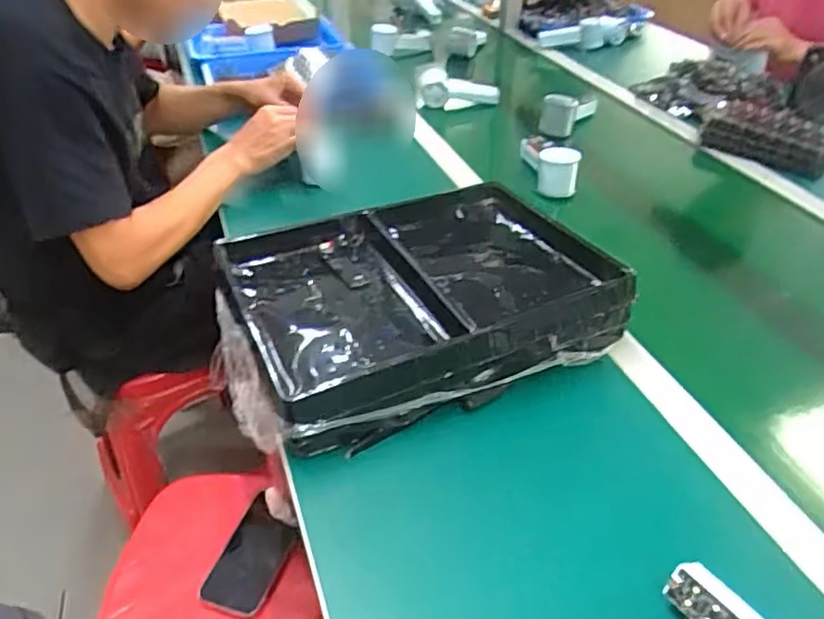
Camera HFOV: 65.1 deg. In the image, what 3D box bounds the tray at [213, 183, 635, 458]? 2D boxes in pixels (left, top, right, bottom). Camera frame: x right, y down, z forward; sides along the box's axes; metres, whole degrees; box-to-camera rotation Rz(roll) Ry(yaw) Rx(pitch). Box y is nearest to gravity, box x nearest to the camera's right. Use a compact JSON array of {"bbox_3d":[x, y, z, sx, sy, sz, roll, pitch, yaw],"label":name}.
[{"bbox_3d":[0.002,-0.024,0.689,0.382,0.064,0.298,-16,41,-21],"label":"tray"}]

